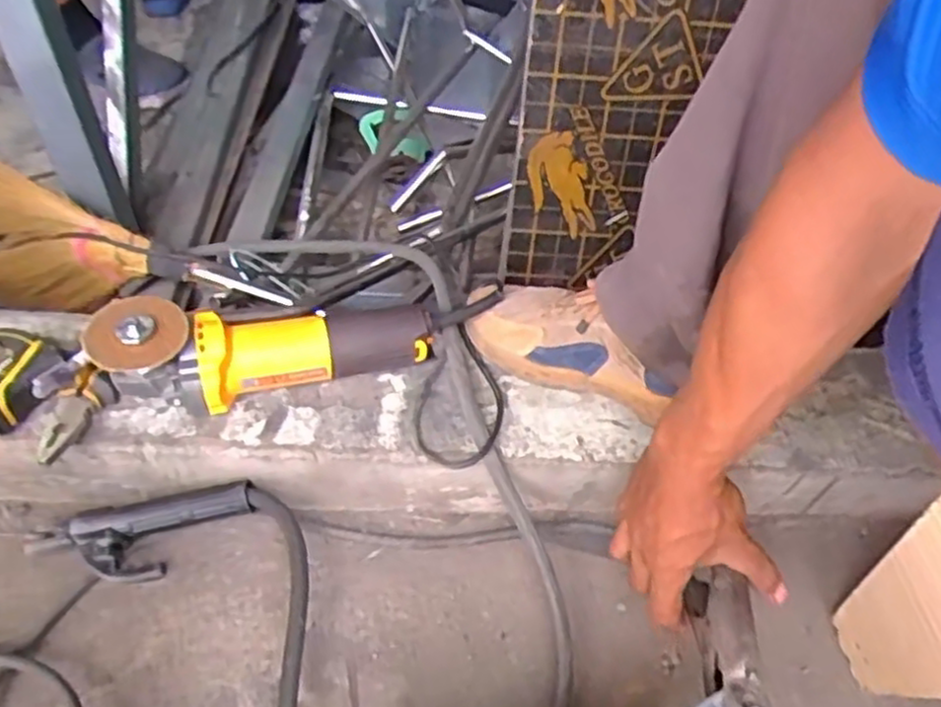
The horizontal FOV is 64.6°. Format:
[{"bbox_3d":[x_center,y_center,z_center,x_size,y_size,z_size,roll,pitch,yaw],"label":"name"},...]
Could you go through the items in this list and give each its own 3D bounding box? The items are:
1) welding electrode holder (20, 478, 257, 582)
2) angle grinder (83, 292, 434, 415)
[{"bbox_3d":[-0.283,0.161,0.641,0.185,0.065,0.063,-7,51,-12],"label":"welding electrode holder"},{"bbox_3d":[-0.168,-0.009,0.638,0.263,0.099,0.080,-16,54,-18],"label":"angle grinder"}]

